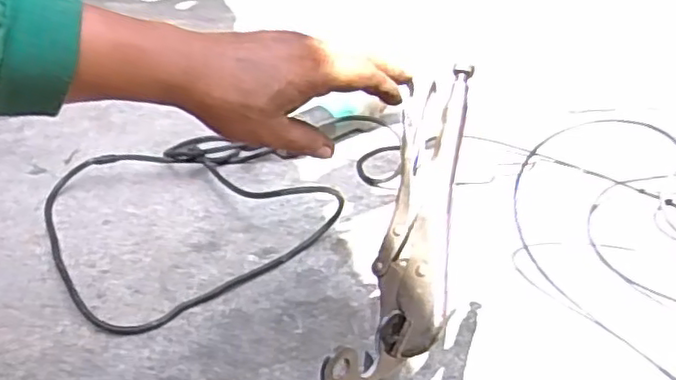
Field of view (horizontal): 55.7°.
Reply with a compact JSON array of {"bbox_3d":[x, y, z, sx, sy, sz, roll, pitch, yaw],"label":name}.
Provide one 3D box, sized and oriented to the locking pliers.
[{"bbox_3d":[0.060,0.013,0.468,0.045,0.031,0.209,9,74,3],"label":"locking pliers"}]

